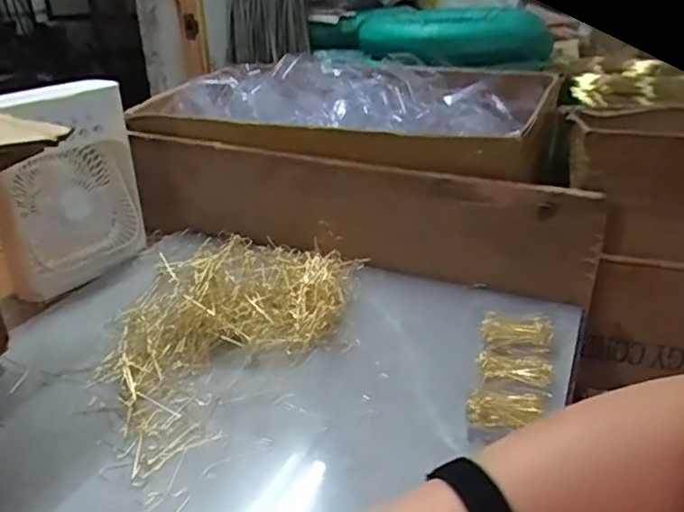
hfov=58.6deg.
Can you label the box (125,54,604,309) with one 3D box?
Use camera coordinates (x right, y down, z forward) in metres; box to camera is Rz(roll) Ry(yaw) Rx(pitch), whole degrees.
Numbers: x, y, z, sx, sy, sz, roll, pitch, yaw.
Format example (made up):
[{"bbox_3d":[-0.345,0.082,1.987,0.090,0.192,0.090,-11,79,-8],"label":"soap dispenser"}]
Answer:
[{"bbox_3d":[0.071,-0.161,0.944,0.645,0.208,0.363,12,29,23],"label":"box"}]

